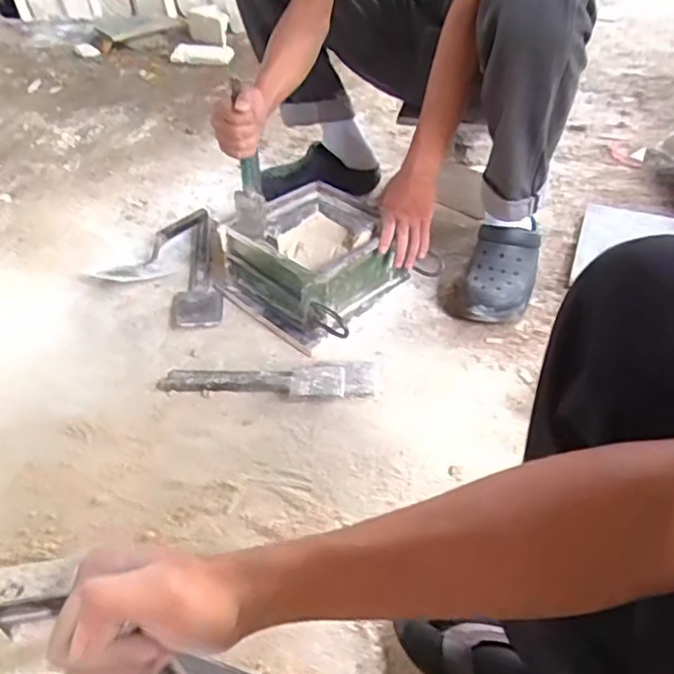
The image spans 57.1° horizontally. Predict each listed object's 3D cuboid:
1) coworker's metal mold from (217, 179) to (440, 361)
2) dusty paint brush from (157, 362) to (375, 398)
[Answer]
[{"bbox_3d":[-0.027,-0.127,1.039,0.287,0.130,0.257,31,54,29],"label":"coworker's metal mold"},{"bbox_3d":[-0.108,0.065,0.937,0.322,0.016,0.062,-1,46,3],"label":"dusty paint brush"}]

